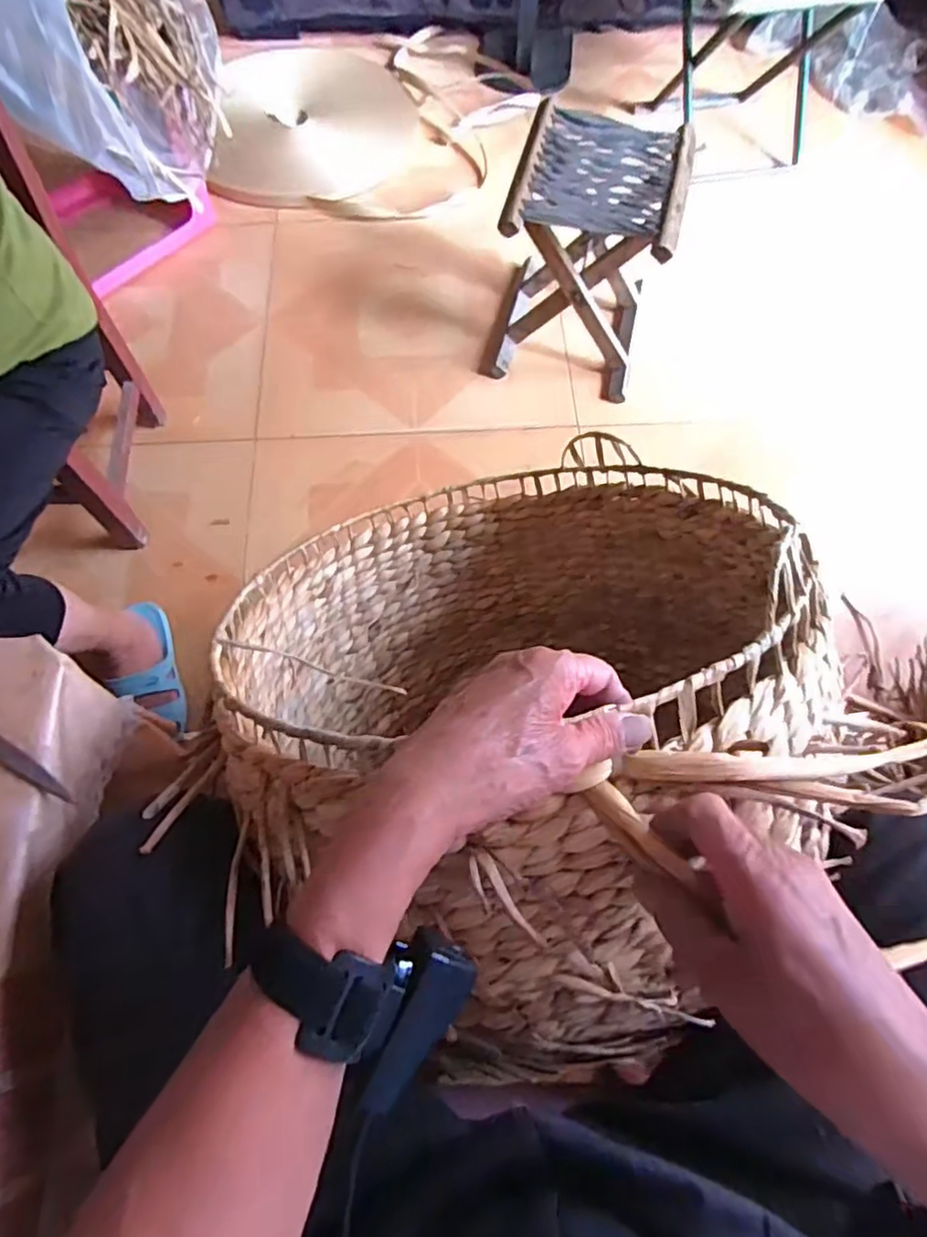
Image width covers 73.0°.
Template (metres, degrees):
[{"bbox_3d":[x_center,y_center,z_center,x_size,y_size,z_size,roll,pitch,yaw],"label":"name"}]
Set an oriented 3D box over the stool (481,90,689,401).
[{"bbox_3d":[0.206,-0.628,1.103,0.273,0.305,0.286,14,67,5],"label":"stool"}]

